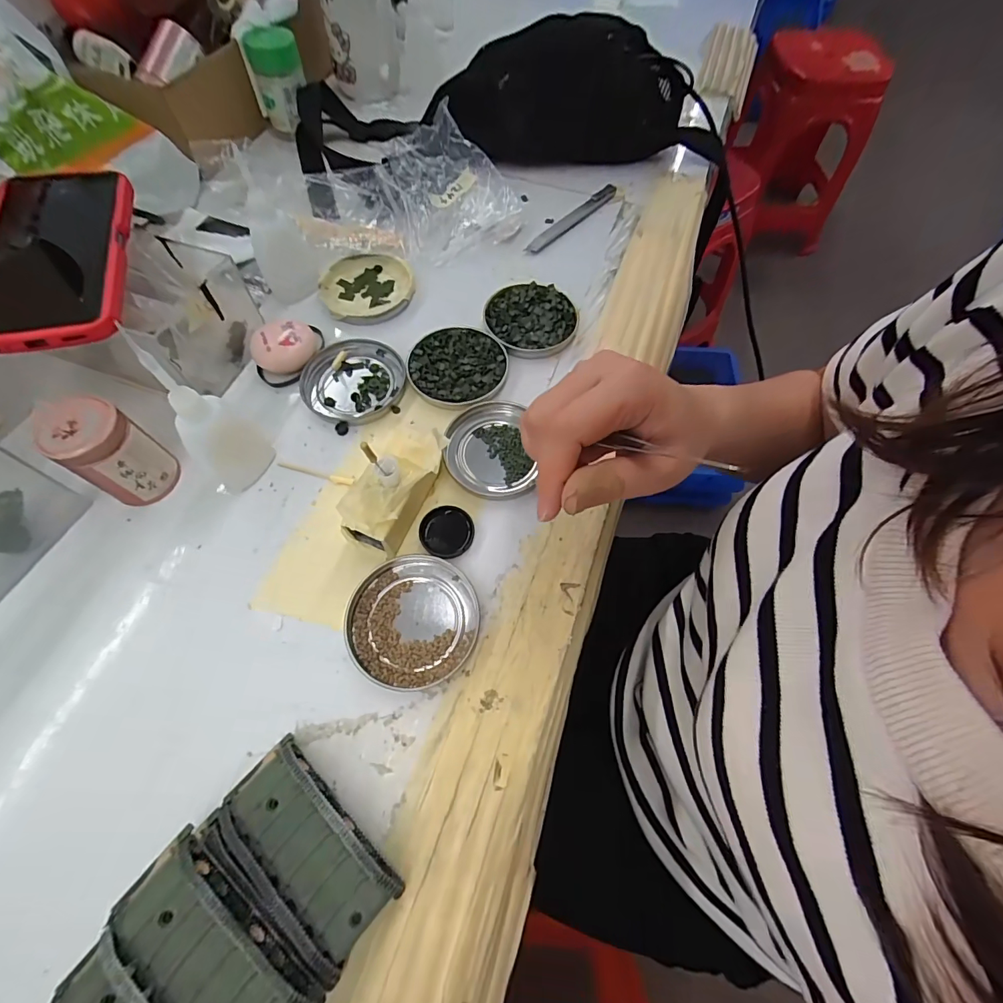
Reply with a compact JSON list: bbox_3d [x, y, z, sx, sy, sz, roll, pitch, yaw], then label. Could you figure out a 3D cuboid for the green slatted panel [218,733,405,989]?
[{"bbox_3d":[-0.098,0.169,0.226,0.096,0.020,0.046,40,70,16],"label":"green slatted panel"}]

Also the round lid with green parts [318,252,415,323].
[{"bbox_3d":[-0.118,-0.189,0.407,0.077,0.013,0.075,1,64,-1],"label":"round lid with green parts"}]

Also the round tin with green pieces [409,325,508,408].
[{"bbox_3d":[-0.035,-0.108,0.368,0.076,0.008,0.077,1,64,-1],"label":"round tin with green pieces"}]

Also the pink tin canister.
[{"bbox_3d":[-0.250,-0.031,0.296,0.042,0.067,0.043,1,64,-1],"label":"pink tin canister"}]

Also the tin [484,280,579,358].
[{"bbox_3d":[0.026,-0.155,0.389,0.076,0.012,0.075,1,64,-1],"label":"tin"}]

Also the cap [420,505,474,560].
[{"bbox_3d":[-0.037,0.020,0.309,0.035,0.006,0.035,1,64,-1],"label":"cap"}]

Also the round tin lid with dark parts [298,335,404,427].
[{"bbox_3d":[-0.118,-0.096,0.362,0.077,0.008,0.078,1,64,-1],"label":"round tin lid with dark parts"}]

